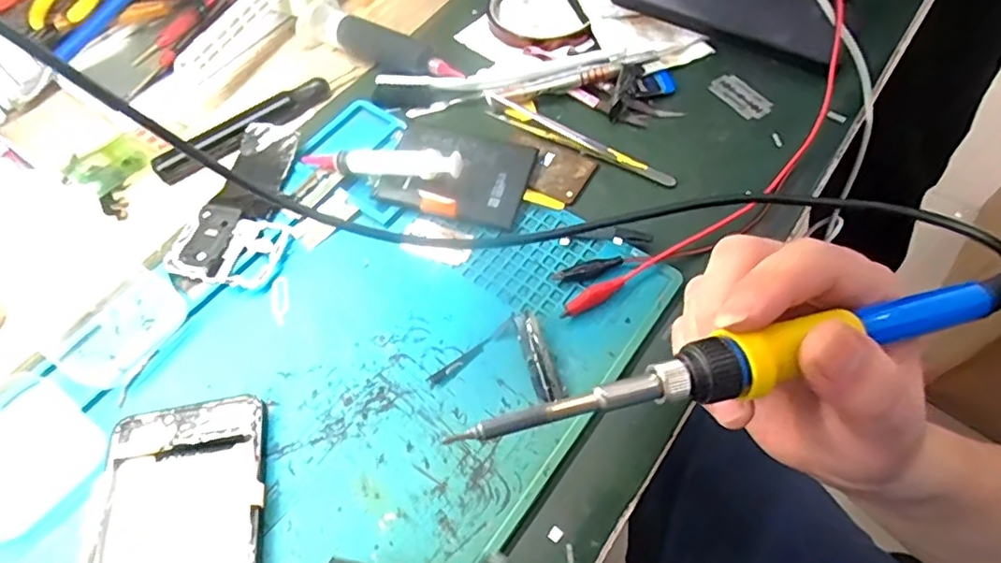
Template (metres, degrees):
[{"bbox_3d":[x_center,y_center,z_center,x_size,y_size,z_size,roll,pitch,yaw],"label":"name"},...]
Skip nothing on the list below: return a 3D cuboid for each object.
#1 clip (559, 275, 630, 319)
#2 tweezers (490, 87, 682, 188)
[{"bbox_3d":[0.048,0.007,0.312,0.038,0.011,0.010,-24,61,-11],"label":"clip"},{"bbox_3d":[0.048,-0.091,0.372,0.129,0.012,0.014,30,65,19],"label":"tweezers"}]

